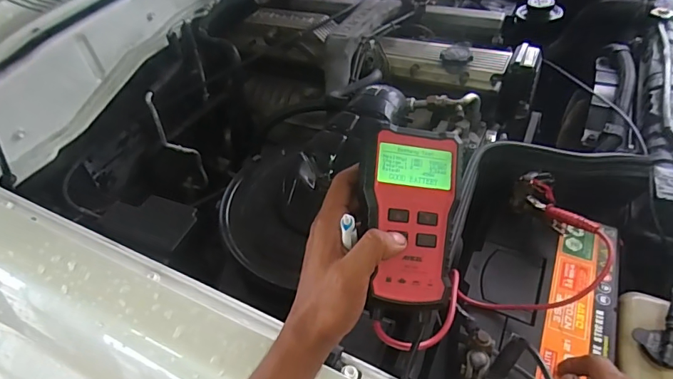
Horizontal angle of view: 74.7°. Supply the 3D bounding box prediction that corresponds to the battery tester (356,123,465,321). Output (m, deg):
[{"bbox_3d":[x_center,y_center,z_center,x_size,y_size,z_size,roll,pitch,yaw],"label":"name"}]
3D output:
[{"bbox_3d":[0.058,0.023,0.366,0.080,0.025,0.142,7,78,-10],"label":"battery tester"}]

